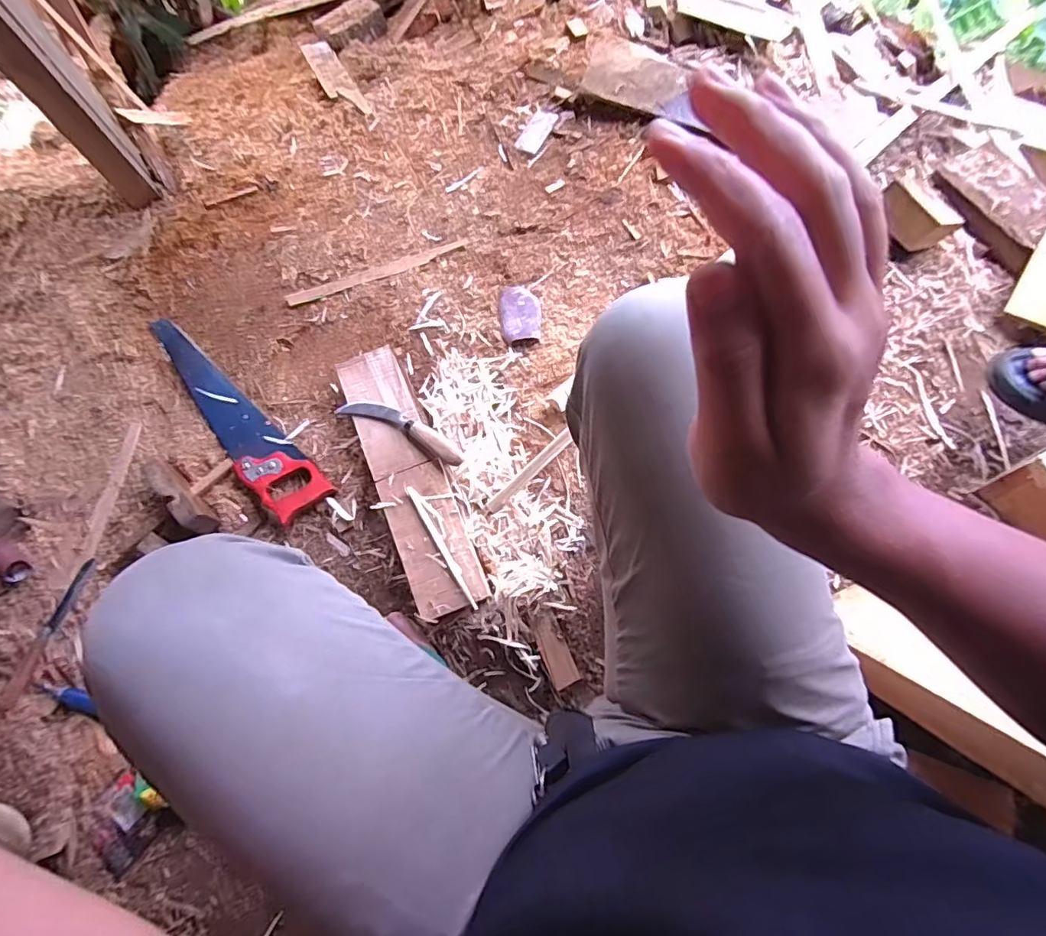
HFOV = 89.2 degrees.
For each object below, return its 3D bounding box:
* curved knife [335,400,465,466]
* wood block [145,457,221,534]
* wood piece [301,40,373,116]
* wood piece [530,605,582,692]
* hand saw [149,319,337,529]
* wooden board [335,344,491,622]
[{"bbox_3d":[-0.175,-0.060,0.768,0.201,0.018,0.040,24,79,11],"label":"curved knife"},{"bbox_3d":[-0.515,0.031,0.781,0.166,0.081,0.028,43,83,14],"label":"wood block"},{"bbox_3d":[-0.365,-0.756,1.021,0.057,0.005,0.232,-30,74,-3],"label":"wood piece"},{"bbox_3d":[0.042,0.243,0.728,0.038,0.018,0.111,-22,76,-5],"label":"wood piece"},{"bbox_3d":[-0.465,-0.092,0.835,0.089,0.033,0.436,-43,75,-6],"label":"hand saw"},{"bbox_3d":[-0.162,0.011,0.760,0.099,0.024,0.395,-22,74,0],"label":"wooden board"}]

